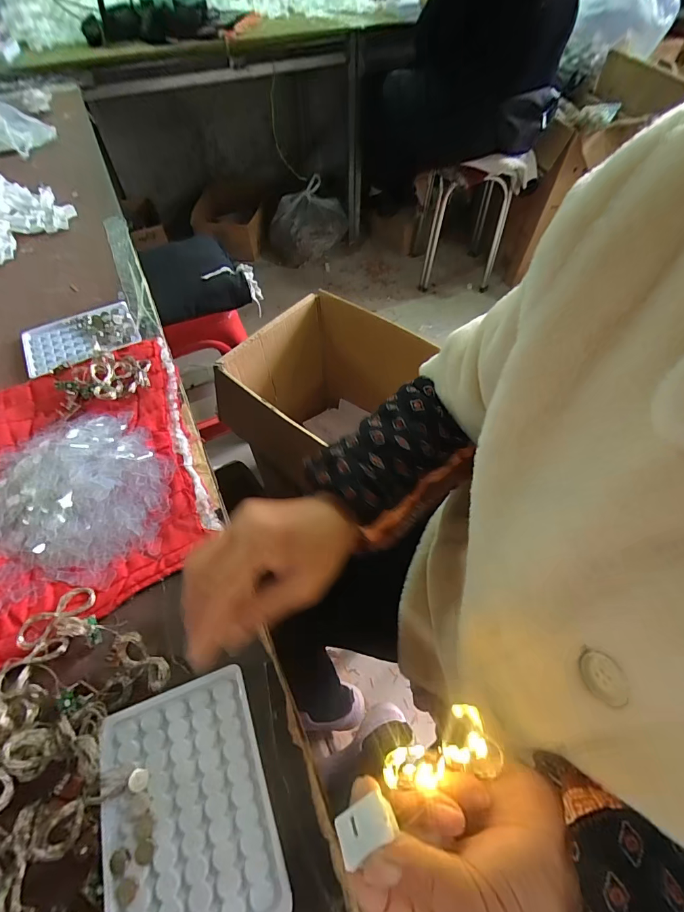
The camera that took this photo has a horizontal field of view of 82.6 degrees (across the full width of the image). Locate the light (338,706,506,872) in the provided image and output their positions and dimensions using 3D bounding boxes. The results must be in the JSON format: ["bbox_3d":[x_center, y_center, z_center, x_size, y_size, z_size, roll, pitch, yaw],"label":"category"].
[{"bbox_3d":[0.041,0.165,0.200,0.097,0.023,0.031,-17,55,-24],"label":"light"}]

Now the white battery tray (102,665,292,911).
[{"bbox_3d":[-0.094,0.213,0.236,0.091,0.011,0.129,-19,58,-12],"label":"white battery tray"}]

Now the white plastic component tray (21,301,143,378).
[{"bbox_3d":[-0.331,-0.151,0.491,0.132,0.010,0.099,-27,60,-17],"label":"white plastic component tray"}]

